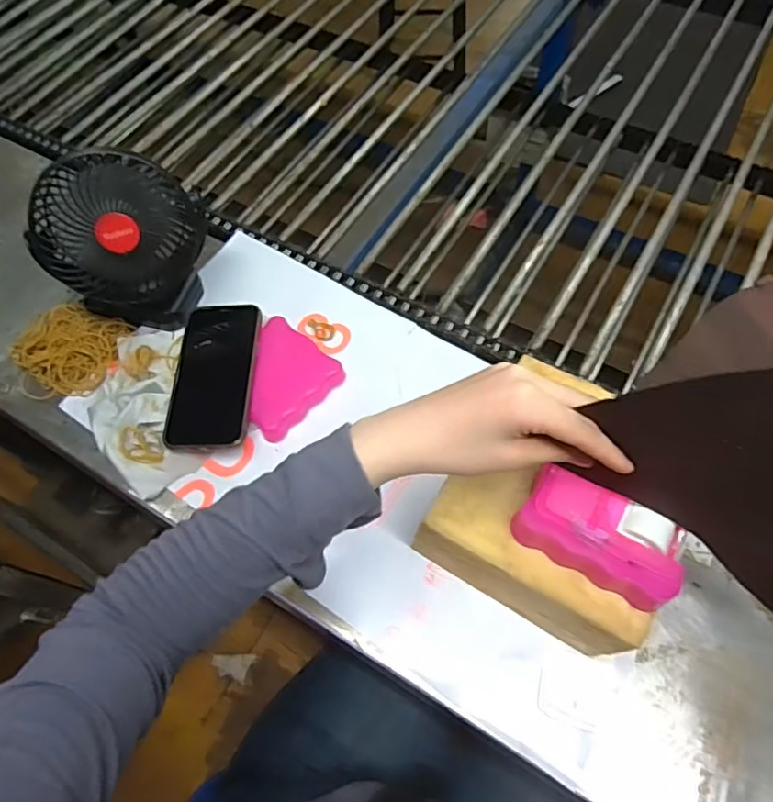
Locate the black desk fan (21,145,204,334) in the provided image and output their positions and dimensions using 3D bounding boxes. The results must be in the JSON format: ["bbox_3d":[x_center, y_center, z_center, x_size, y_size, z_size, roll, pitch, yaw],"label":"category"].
[{"bbox_3d":[-0.264,-0.161,0.590,0.155,0.170,0.092,-41,67,-18],"label":"black desk fan"}]

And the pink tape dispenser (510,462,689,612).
[{"bbox_3d":[0.146,0.092,0.392,0.106,0.033,0.058,27,66,16],"label":"pink tape dispenser"}]

